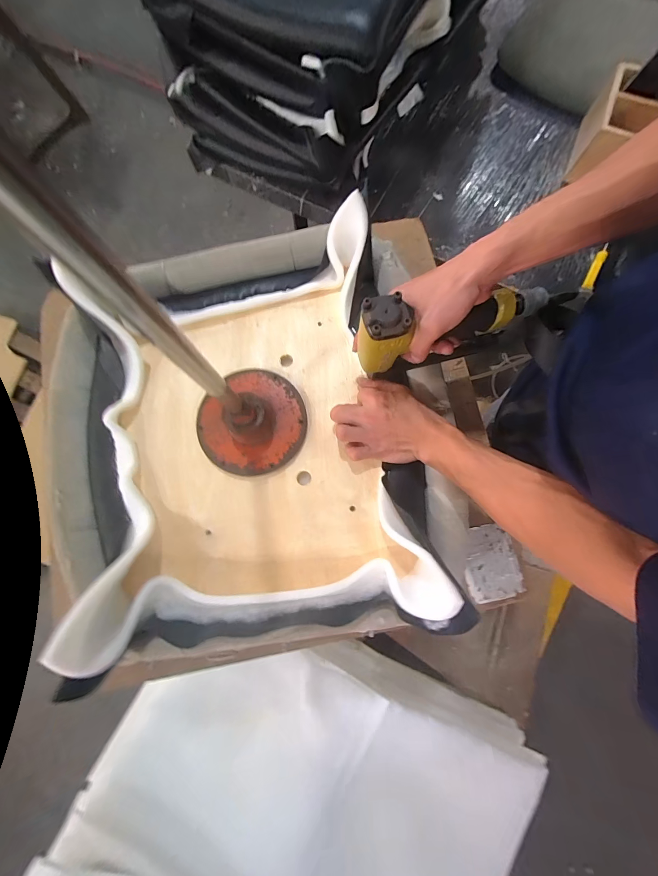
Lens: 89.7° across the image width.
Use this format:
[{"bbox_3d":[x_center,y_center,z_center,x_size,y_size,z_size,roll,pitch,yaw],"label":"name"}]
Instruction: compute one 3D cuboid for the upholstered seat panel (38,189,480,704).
[{"bbox_3d":[-0.102,-0.011,0.410,0.403,0.113,0.512,-13,80,-1],"label":"upholstered seat panel"}]

